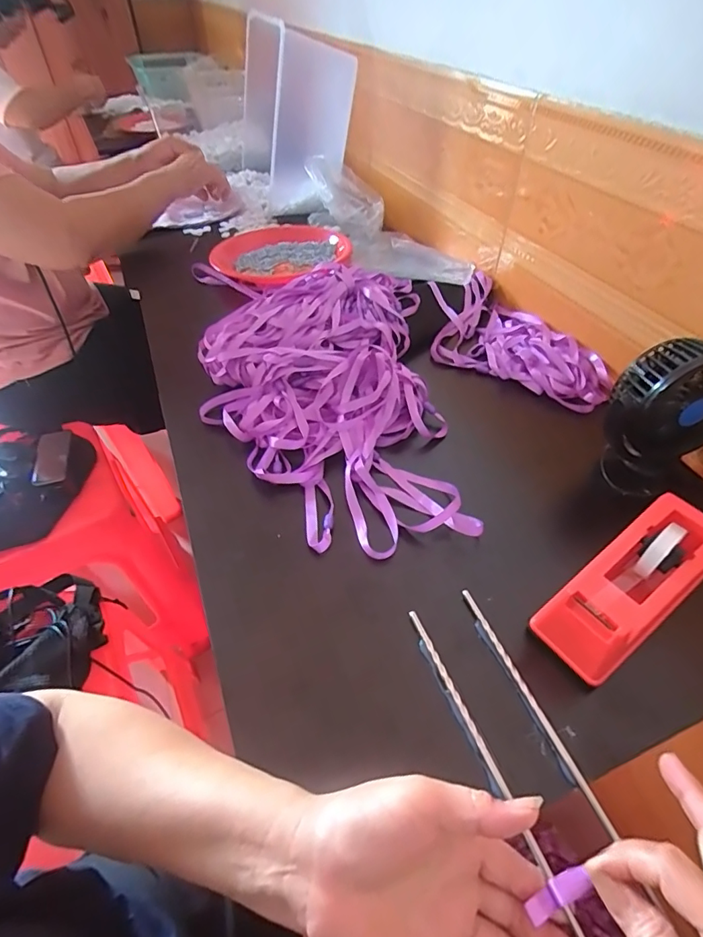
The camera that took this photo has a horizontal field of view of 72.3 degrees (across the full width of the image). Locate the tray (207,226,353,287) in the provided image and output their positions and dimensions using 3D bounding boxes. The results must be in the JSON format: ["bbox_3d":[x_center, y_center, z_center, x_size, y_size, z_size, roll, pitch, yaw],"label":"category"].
[{"bbox_3d":[-0.129,-0.379,0.830,0.232,0.043,0.223,-19,50,-18],"label":"tray"}]

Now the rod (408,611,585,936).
[{"bbox_3d":[0.091,0.193,0.314,0.006,0.007,0.223,-16,50,-16],"label":"rod"}]

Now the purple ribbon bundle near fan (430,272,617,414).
[{"bbox_3d":[0.192,-0.167,0.630,0.155,0.032,0.282,-15,48,-14],"label":"purple ribbon bundle near fan"}]

